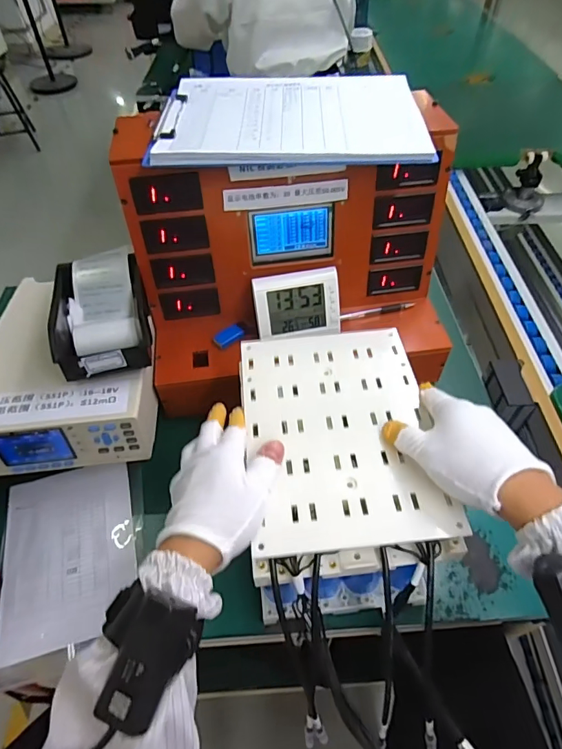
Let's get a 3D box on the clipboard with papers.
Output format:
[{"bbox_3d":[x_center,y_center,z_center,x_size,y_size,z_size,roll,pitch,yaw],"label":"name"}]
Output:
[{"bbox_3d":[0.010,-0.307,0.540,0.296,0.022,0.212,0,50,1],"label":"clipboard with papers"}]

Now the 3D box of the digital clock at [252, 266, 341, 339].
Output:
[{"bbox_3d":[0.021,-0.090,0.601,0.110,0.090,0.024,-10,25,-5],"label":"digital clock"}]

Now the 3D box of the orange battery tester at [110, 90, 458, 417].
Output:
[{"bbox_3d":[0.016,-0.151,0.606,0.406,0.298,0.242,-7,51,-5],"label":"orange battery tester"}]

